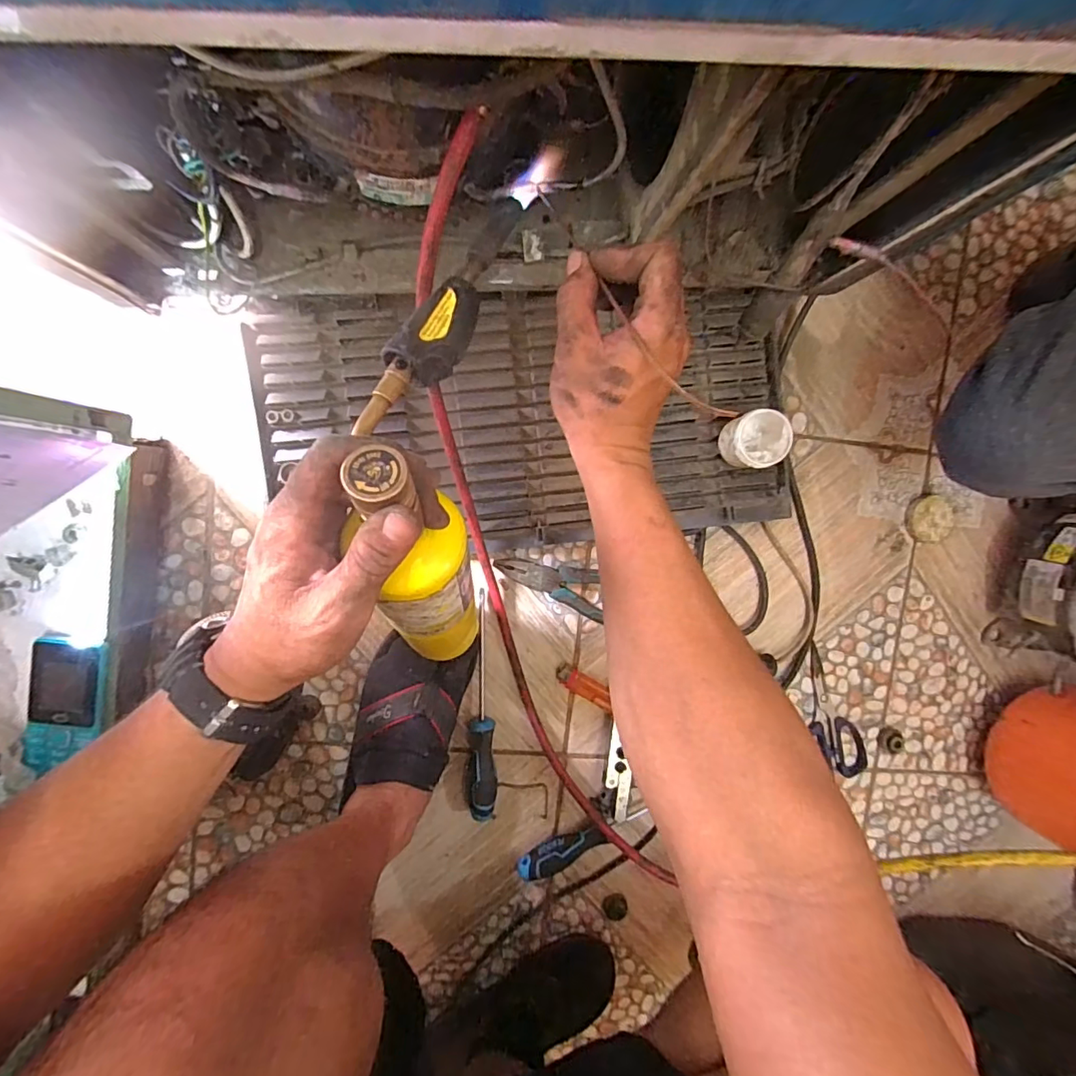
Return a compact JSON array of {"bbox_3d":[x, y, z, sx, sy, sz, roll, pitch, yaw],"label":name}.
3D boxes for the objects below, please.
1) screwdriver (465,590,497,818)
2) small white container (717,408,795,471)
[{"bbox_3d":[-0.058,0.188,0.555,0.033,0.033,0.254,2,95,-7],"label":"screwdriver"},{"bbox_3d":[0.215,-0.099,0.510,0.061,0.064,0.058,-1,96,-6],"label":"small white container"}]

